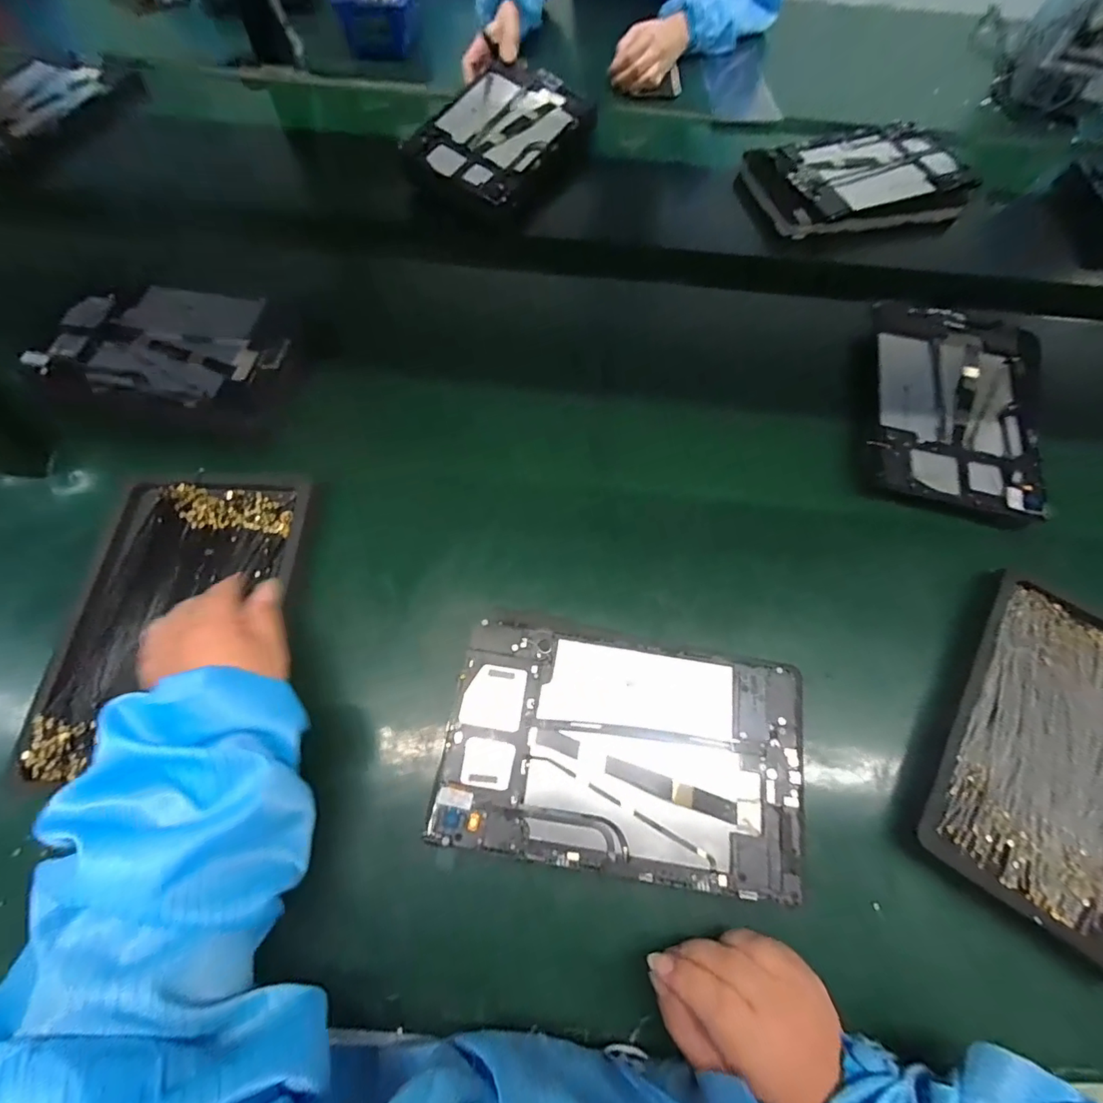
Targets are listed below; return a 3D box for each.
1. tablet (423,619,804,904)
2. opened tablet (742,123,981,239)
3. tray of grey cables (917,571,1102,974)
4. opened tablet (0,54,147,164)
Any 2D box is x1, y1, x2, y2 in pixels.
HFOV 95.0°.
[{"bbox_3d":[0.050,0.136,0.351,0.240,0.009,0.149,10,67,2],"label":"tablet"},{"bbox_3d":[0.397,-0.482,0.653,0.267,0.024,0.173,-11,68,-4],"label":"opened tablet"},{"bbox_3d":[0.377,0.148,0.371,0.155,0.018,0.242,31,69,10],"label":"tray of grey cables"},{"bbox_3d":[-0.683,-0.597,0.670,0.135,0.017,0.241,28,68,9],"label":"opened tablet"}]

